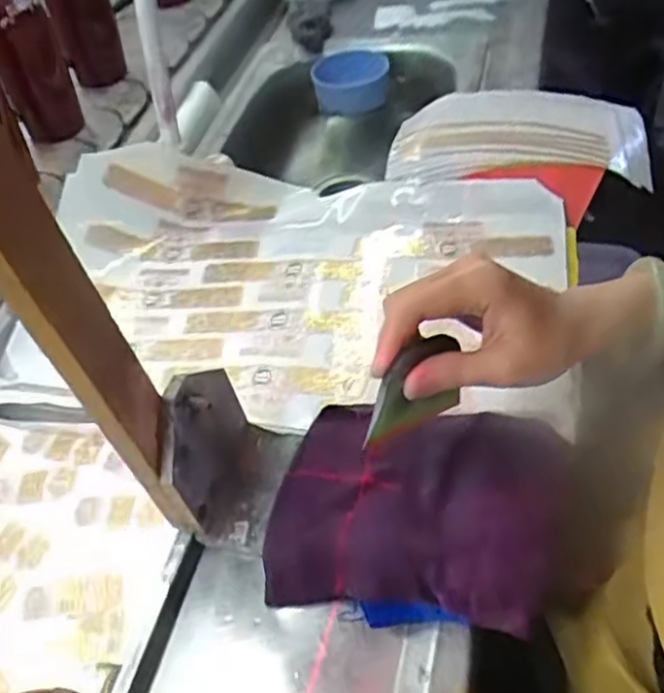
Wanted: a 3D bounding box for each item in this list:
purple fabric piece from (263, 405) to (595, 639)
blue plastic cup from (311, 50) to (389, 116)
[{"bbox_3d":[0.059,0.110,0.475,0.209,0.056,0.148,7,49,13],"label":"purple fabric piece"},{"bbox_3d":[0.032,-0.401,1.040,0.101,0.055,0.107,-4,48,4],"label":"blue plastic cup"}]

